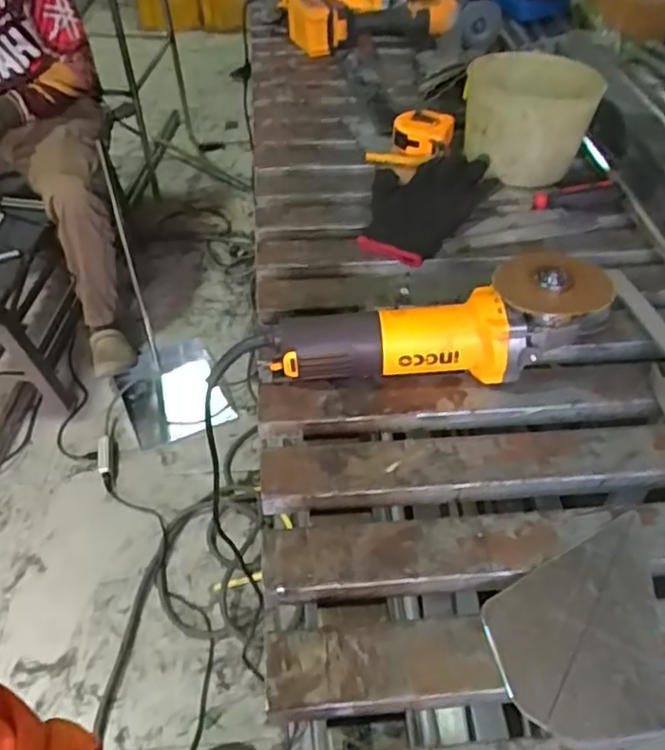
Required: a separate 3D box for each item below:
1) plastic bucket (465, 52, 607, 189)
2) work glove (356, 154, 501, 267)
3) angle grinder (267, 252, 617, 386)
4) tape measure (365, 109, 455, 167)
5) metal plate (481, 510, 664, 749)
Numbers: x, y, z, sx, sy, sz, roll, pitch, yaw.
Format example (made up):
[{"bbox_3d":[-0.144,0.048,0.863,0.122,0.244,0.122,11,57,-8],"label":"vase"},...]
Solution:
[{"bbox_3d":[0.248,-0.330,0.845,0.152,0.108,0.170,3,44,1],"label":"plastic bucket"},{"bbox_3d":[0.108,-0.205,0.777,0.140,0.033,0.225,15,46,13],"label":"work glove"},{"bbox_3d":[0.086,-0.044,0.570,0.277,0.097,0.077,-2,45,-1],"label":"angle grinder"},{"bbox_3d":[0.108,-0.325,0.892,0.105,0.040,0.100,12,45,11],"label":"tape measure"},{"bbox_3d":[0.177,0.167,0.423,0.153,0.006,0.112,-20,50,-22],"label":"metal plate"}]

